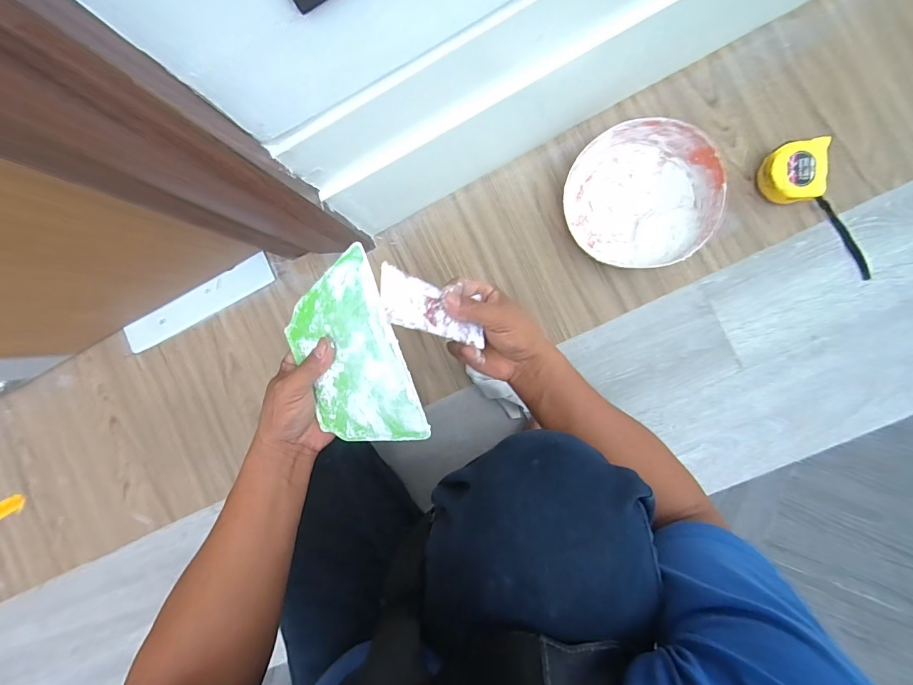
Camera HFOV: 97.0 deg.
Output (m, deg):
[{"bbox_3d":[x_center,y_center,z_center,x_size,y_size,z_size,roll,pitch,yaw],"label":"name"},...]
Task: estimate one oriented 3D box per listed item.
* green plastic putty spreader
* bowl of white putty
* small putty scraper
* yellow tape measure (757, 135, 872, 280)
[{"bbox_3d":[-0.097,0.018,0.367,0.124,0.004,0.164,-26,85,31],"label":"green plastic putty spreader"},{"bbox_3d":[0.268,-0.216,0.591,0.202,0.067,0.190,0,91,7],"label":"bowl of white putty"},{"bbox_3d":[-0.019,-0.029,0.364,0.004,0.110,0.049,-23,61,43],"label":"small putty scraper"},{"bbox_3d":[0.512,-0.181,0.572,0.083,0.044,0.215,-26,88,7],"label":"yellow tape measure"}]

